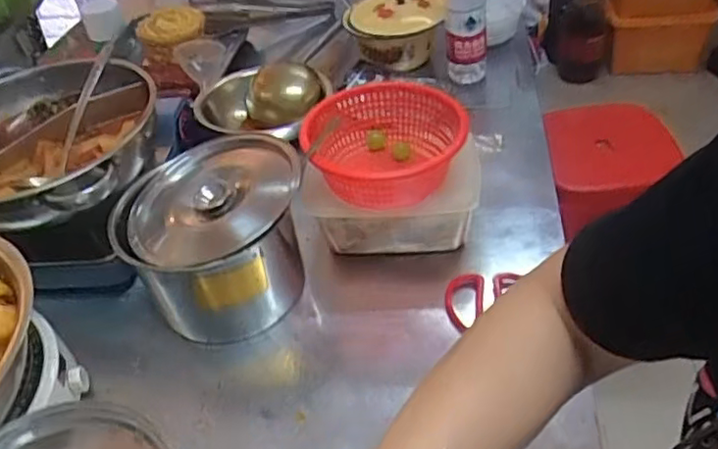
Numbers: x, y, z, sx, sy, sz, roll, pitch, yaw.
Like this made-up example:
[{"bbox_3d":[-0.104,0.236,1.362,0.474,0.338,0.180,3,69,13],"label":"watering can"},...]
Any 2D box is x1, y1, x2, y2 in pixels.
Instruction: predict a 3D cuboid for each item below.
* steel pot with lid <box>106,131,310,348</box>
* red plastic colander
[{"bbox_3d":[-0.164,0.019,0.719,0.175,0.152,0.187,-4,43,3],"label":"steel pot with lid"},{"bbox_3d":[0.031,-0.098,0.728,0.176,0.090,0.188,-9,43,-2],"label":"red plastic colander"}]

